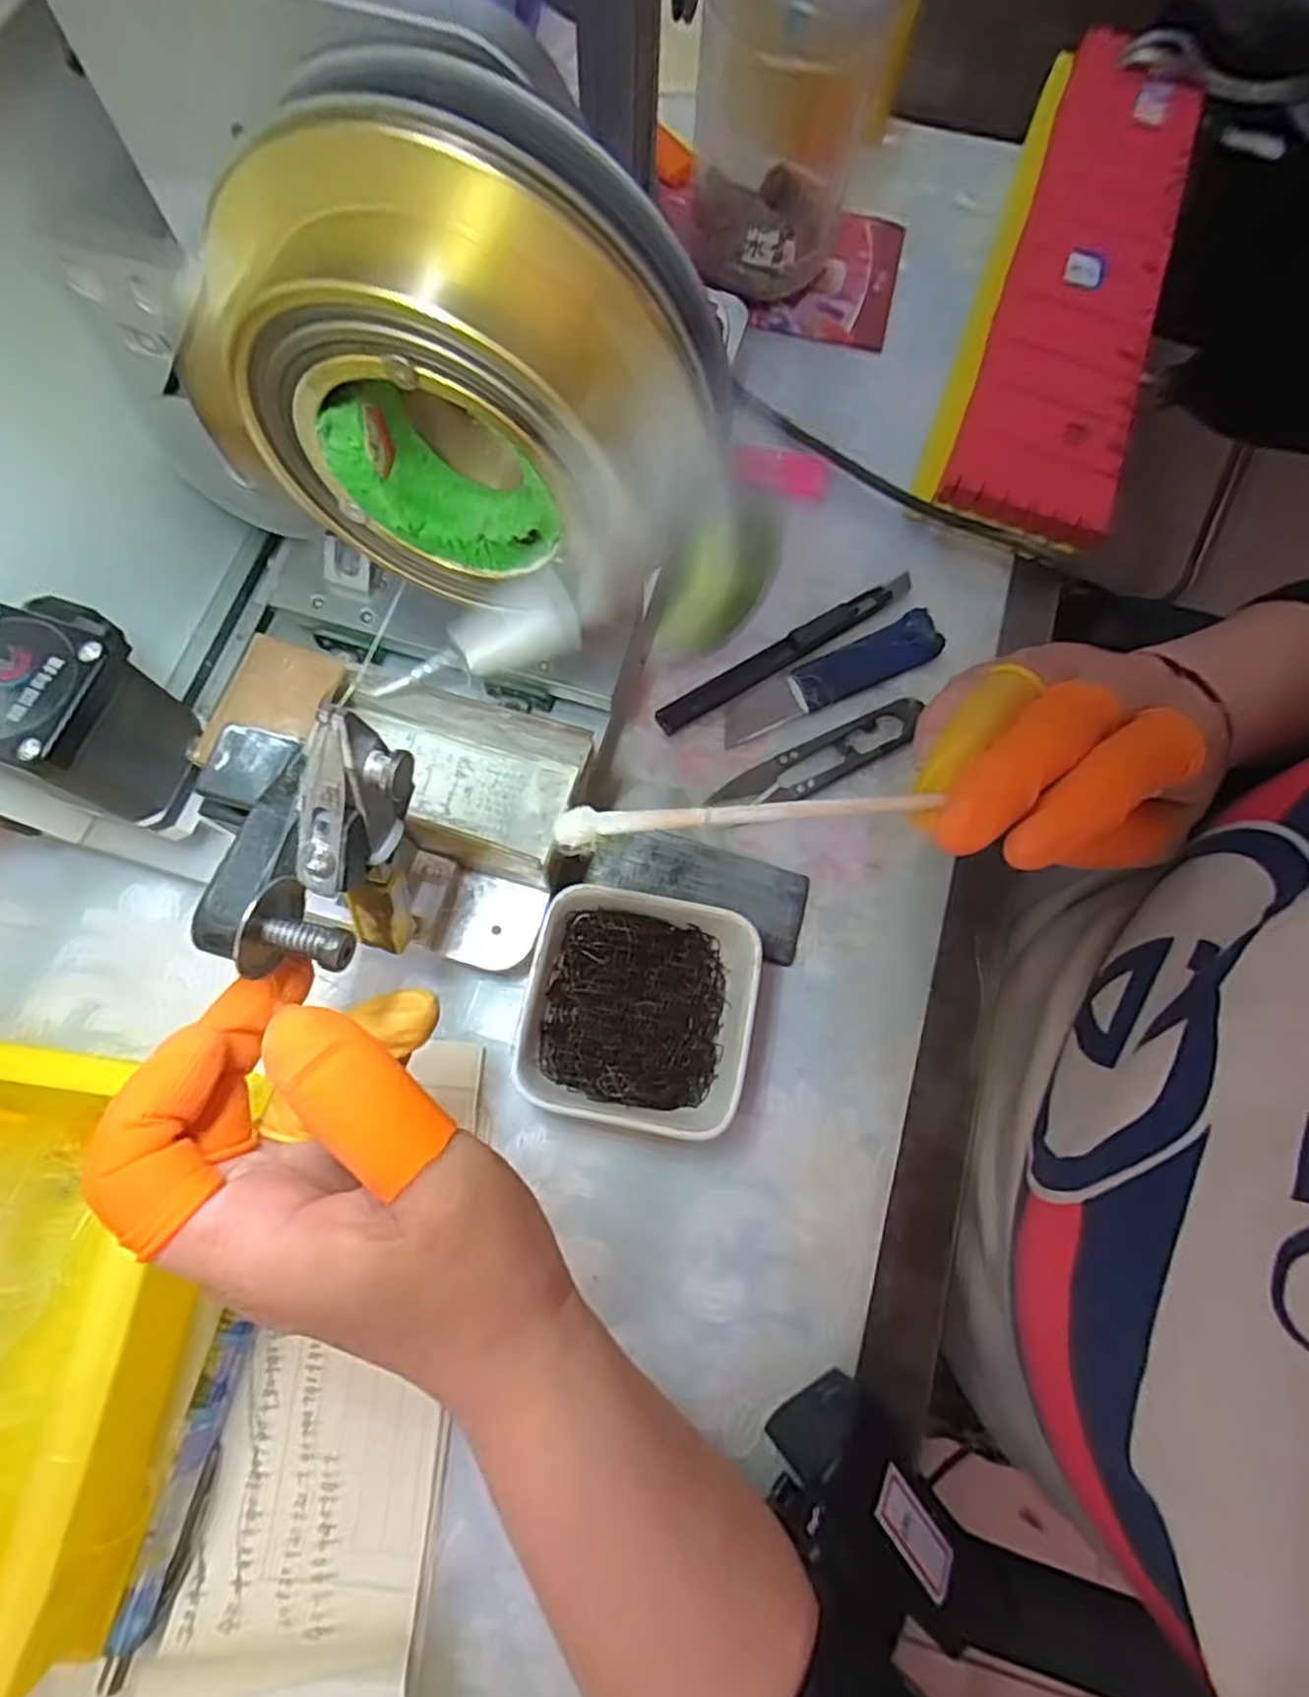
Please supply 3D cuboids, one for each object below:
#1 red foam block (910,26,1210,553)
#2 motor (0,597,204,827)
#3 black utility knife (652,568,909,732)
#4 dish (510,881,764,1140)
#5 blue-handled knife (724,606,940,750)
[{"bbox_3d":[0.212,-0.285,0.374,0.084,0.034,0.297,21,75,4],"label":"red foam block"},{"bbox_3d":[-0.170,-0.040,0.223,0.052,0.050,0.048,19,75,3],"label":"motor"},{"bbox_3d":[0.063,-0.090,0.330,0.131,0.008,0.013,-32,78,-10],"label":"black utility knife"},{"bbox_3d":[-0.006,0.059,0.274,0.080,0.032,0.079,13,75,1],"label":"dish"},{"bbox_3d":[0.078,-0.075,0.325,0.105,0.010,0.023,-28,78,-9],"label":"blue-handled knife"}]

